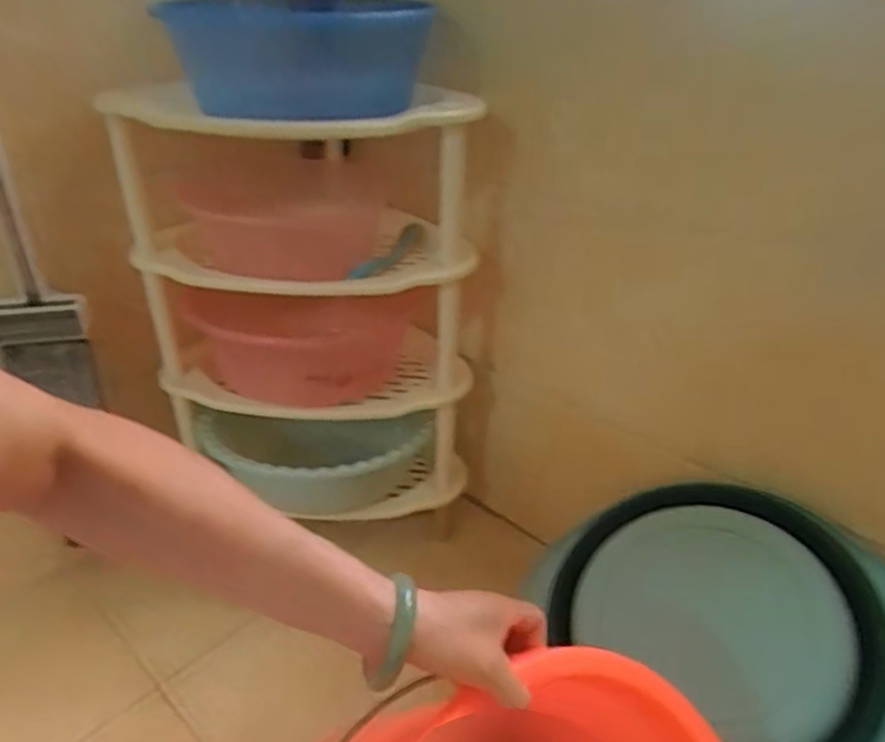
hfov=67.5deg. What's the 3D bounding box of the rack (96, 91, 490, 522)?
[{"bbox_3d":[-0.177,-0.081,1.001,0.423,0.628,0.314,4,28,9],"label":"rack"}]

